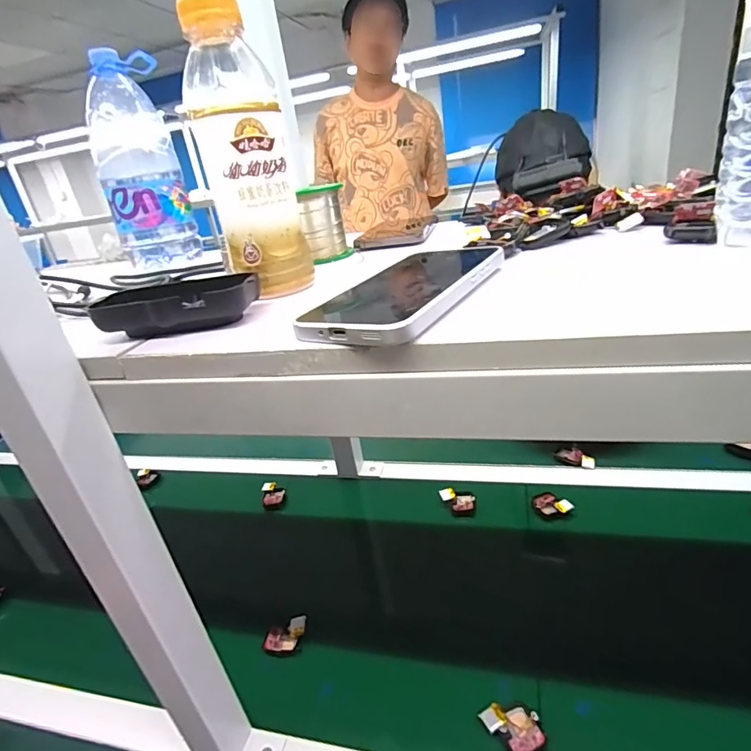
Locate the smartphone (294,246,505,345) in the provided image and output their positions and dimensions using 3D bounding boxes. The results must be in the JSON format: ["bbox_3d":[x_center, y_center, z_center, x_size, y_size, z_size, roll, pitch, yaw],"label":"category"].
[{"bbox_3d":[0.019,-0.057,0.298,0.081,0.015,0.154,7,33,33],"label":"smartphone"}]

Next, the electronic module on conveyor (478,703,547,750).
[{"bbox_3d":[0.132,0.332,0.435,0.055,0.009,0.039,16,33,42],"label":"electronic module on conveyor"}]

